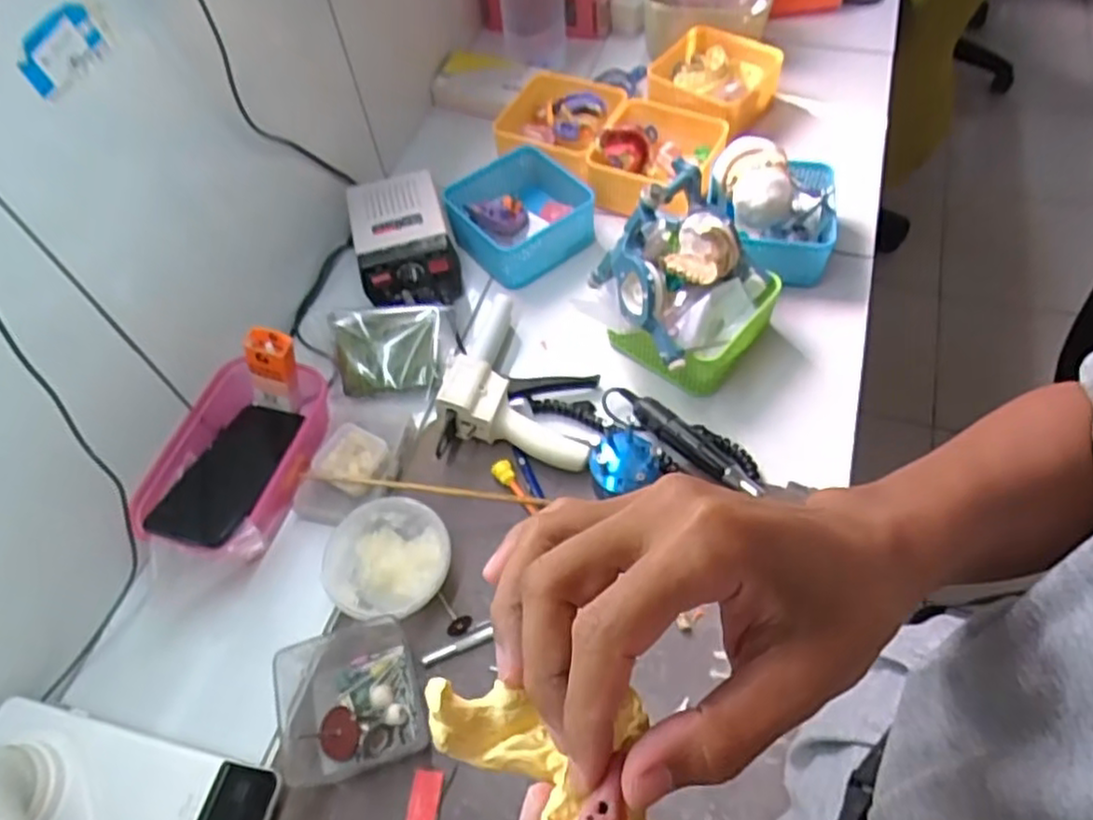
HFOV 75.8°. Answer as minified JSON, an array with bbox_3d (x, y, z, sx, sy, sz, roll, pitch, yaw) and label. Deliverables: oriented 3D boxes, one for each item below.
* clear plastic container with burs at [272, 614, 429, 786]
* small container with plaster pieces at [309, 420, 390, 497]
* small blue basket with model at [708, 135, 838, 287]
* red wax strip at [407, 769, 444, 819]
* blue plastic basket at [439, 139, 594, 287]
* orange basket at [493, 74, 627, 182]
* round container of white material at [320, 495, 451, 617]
[{"bbox_3d":[-0.147,0.215,0.529,0.098,0.049,0.105,-16,58,-6],"label":"clear plastic container with burs"},{"bbox_3d":[-0.175,0.049,0.639,0.061,0.034,0.057,26,64,20],"label":"small container with plaster pieces"},{"bbox_3d":[0.250,-0.206,0.748,0.132,0.102,0.126,-3,58,3],"label":"small blue basket with model"},{"bbox_3d":[-0.090,0.290,0.506,0.022,0.004,0.054,5,58,7],"label":"red wax strip"},{"bbox_3d":[-0.032,-0.225,0.810,0.147,0.053,0.152,-37,62,-17],"label":"blue plastic basket"},{"bbox_3d":[0.014,-0.352,0.881,0.152,0.063,0.145,24,63,19],"label":"orange basket"},{"bbox_3d":[-0.131,0.127,0.586,0.102,0.033,0.100,-2,58,3],"label":"round container of white material"}]

